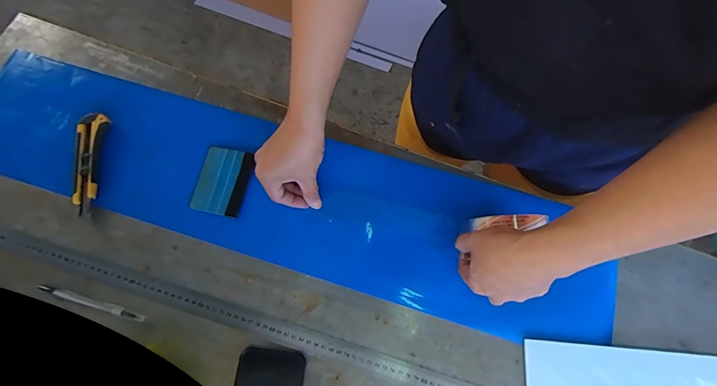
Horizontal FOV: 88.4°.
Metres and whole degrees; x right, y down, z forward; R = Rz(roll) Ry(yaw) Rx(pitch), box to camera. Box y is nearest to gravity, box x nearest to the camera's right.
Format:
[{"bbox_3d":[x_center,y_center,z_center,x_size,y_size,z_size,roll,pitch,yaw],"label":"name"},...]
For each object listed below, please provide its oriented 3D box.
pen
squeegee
[{"bbox_3d":[-0.349,0.142,0.478,0.146,0.010,0.012,14,72,5],"label":"pen"},{"bbox_3d":[-0.195,-0.018,0.528,0.072,0.005,0.096,11,72,4],"label":"squeegee"}]

